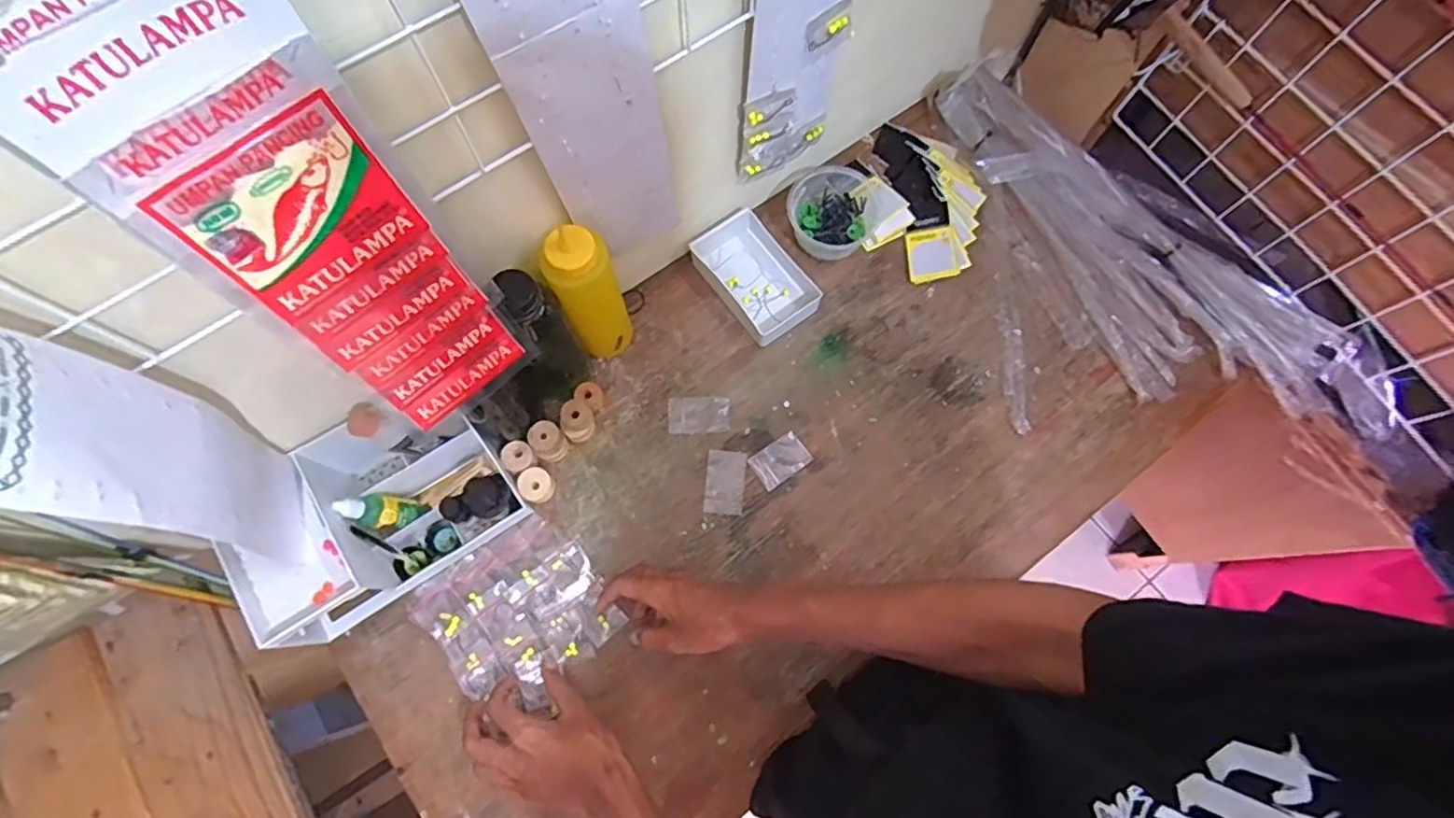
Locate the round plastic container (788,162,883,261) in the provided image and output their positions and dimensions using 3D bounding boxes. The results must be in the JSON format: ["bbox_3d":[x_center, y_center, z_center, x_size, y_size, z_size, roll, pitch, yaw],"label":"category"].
[{"bbox_3d":[0.116,-0.219,0.746,0.093,0.053,0.102,39,76,11],"label":"round plastic container"}]

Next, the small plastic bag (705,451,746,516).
[{"bbox_3d":[-0.002,0.076,0.688,0.039,0.004,0.065,4,73,1],"label":"small plastic bag"}]

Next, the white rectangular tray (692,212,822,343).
[{"bbox_3d":[0.032,-0.152,0.741,0.093,0.030,0.146,-35,76,-10],"label":"white rectangular tray"}]

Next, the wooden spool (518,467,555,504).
[{"bbox_3d":[-0.194,0.078,0.671,0.032,0.018,0.035,0,73,0],"label":"wooden spool"}]

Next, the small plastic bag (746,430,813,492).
[{"bbox_3d":[0.057,0.054,0.693,0.060,0.004,0.040,-35,76,-10],"label":"small plastic bag"}]

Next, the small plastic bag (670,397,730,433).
[{"bbox_3d":[-0.030,0.006,0.708,0.064,0.004,0.040,0,73,0],"label":"small plastic bag"}]

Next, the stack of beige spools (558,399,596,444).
[{"bbox_3d":[-0.154,0.012,0.680,0.033,0.037,0.035,-30,75,-9],"label":"stack of beige spools"}]

